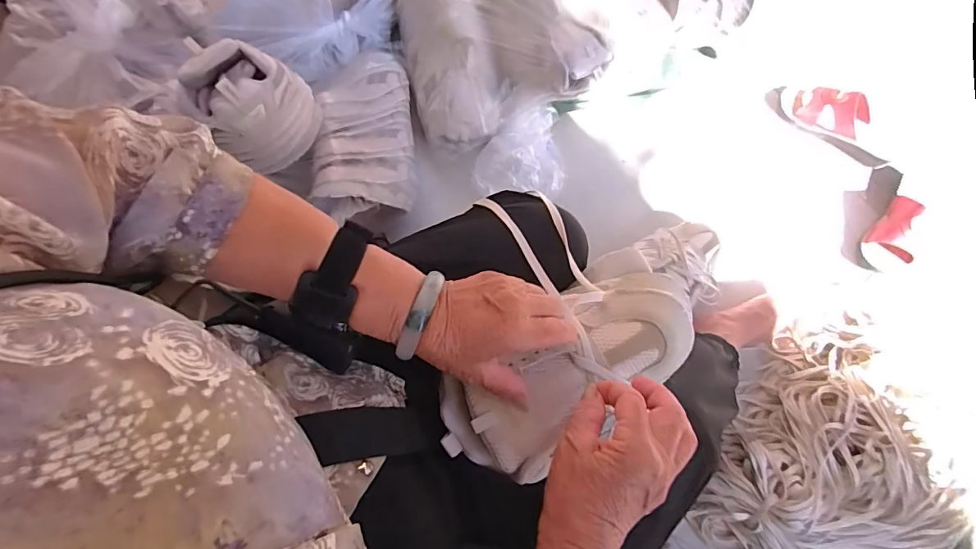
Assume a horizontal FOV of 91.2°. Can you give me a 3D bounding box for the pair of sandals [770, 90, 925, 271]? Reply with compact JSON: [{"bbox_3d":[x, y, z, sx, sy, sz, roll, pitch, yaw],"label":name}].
[{"bbox_3d":[0.685,-0.205,0.890,0.163,0.063,0.398,-16,74,-1],"label":"pair of sandals"}]

